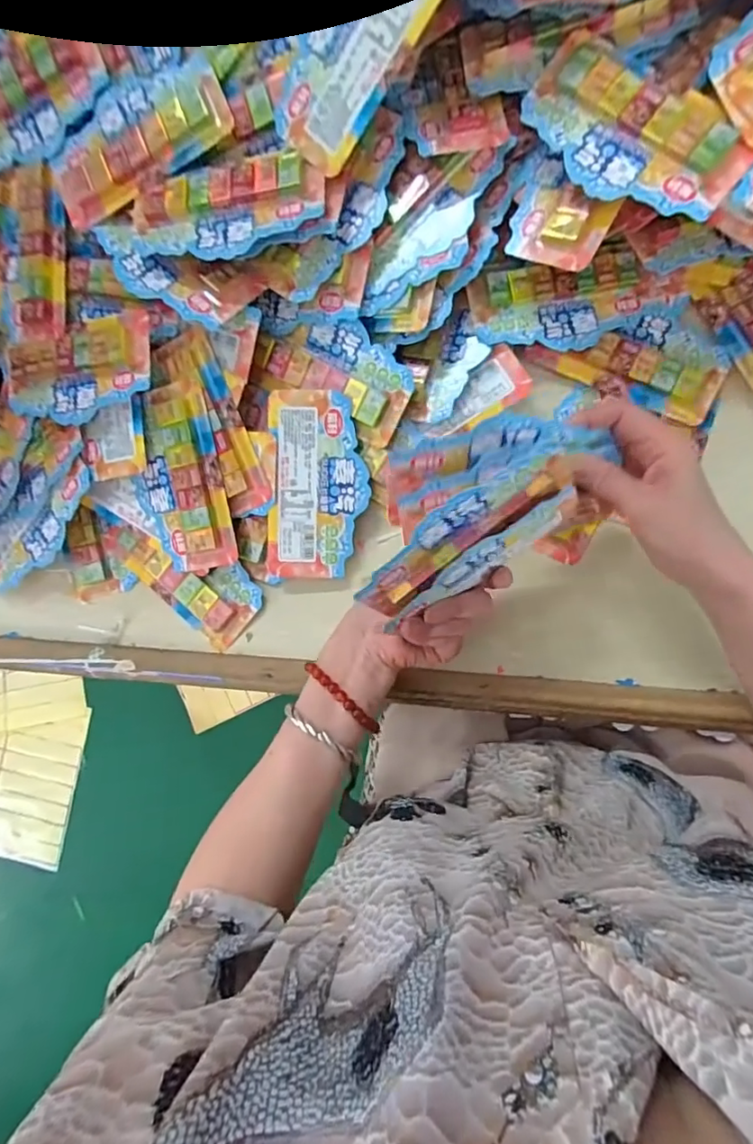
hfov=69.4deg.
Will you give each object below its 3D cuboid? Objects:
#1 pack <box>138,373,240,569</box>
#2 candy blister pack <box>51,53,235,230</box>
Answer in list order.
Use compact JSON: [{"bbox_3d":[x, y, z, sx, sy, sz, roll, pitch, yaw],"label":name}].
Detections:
[{"bbox_3d":[-0.158,-0.073,0.437,0.073,0.015,0.145,-7,99,7],"label":"pack"},{"bbox_3d":[-0.179,-0.323,0.407,0.143,0.019,0.076,-21,84,6],"label":"candy blister pack"}]

